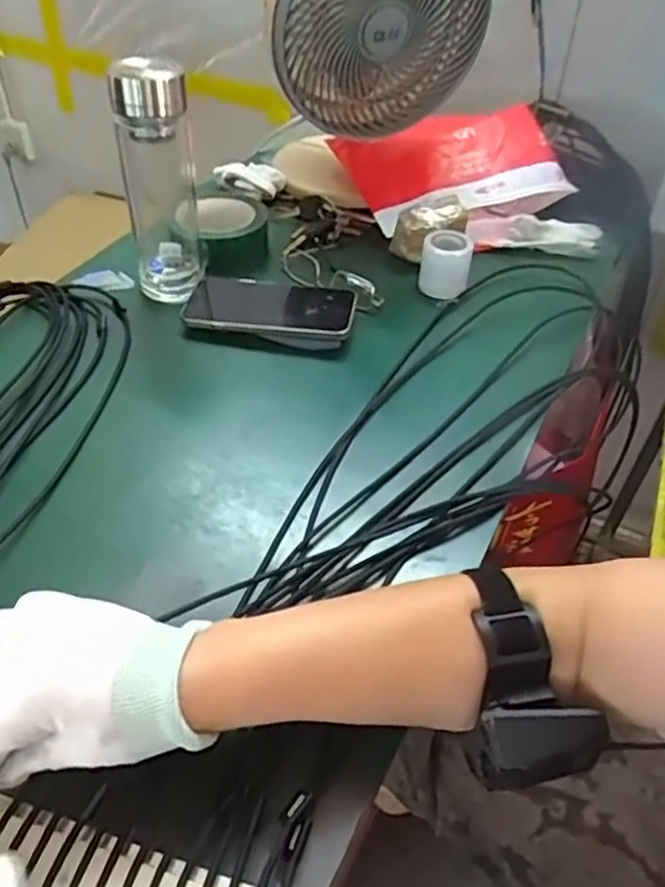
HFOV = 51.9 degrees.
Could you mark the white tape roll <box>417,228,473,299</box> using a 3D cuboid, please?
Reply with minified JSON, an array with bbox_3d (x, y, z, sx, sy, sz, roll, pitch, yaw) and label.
[{"bbox_3d":[0.119,-0.186,0.711,0.052,0.054,0.045,13,45,10],"label":"white tape roll"}]

